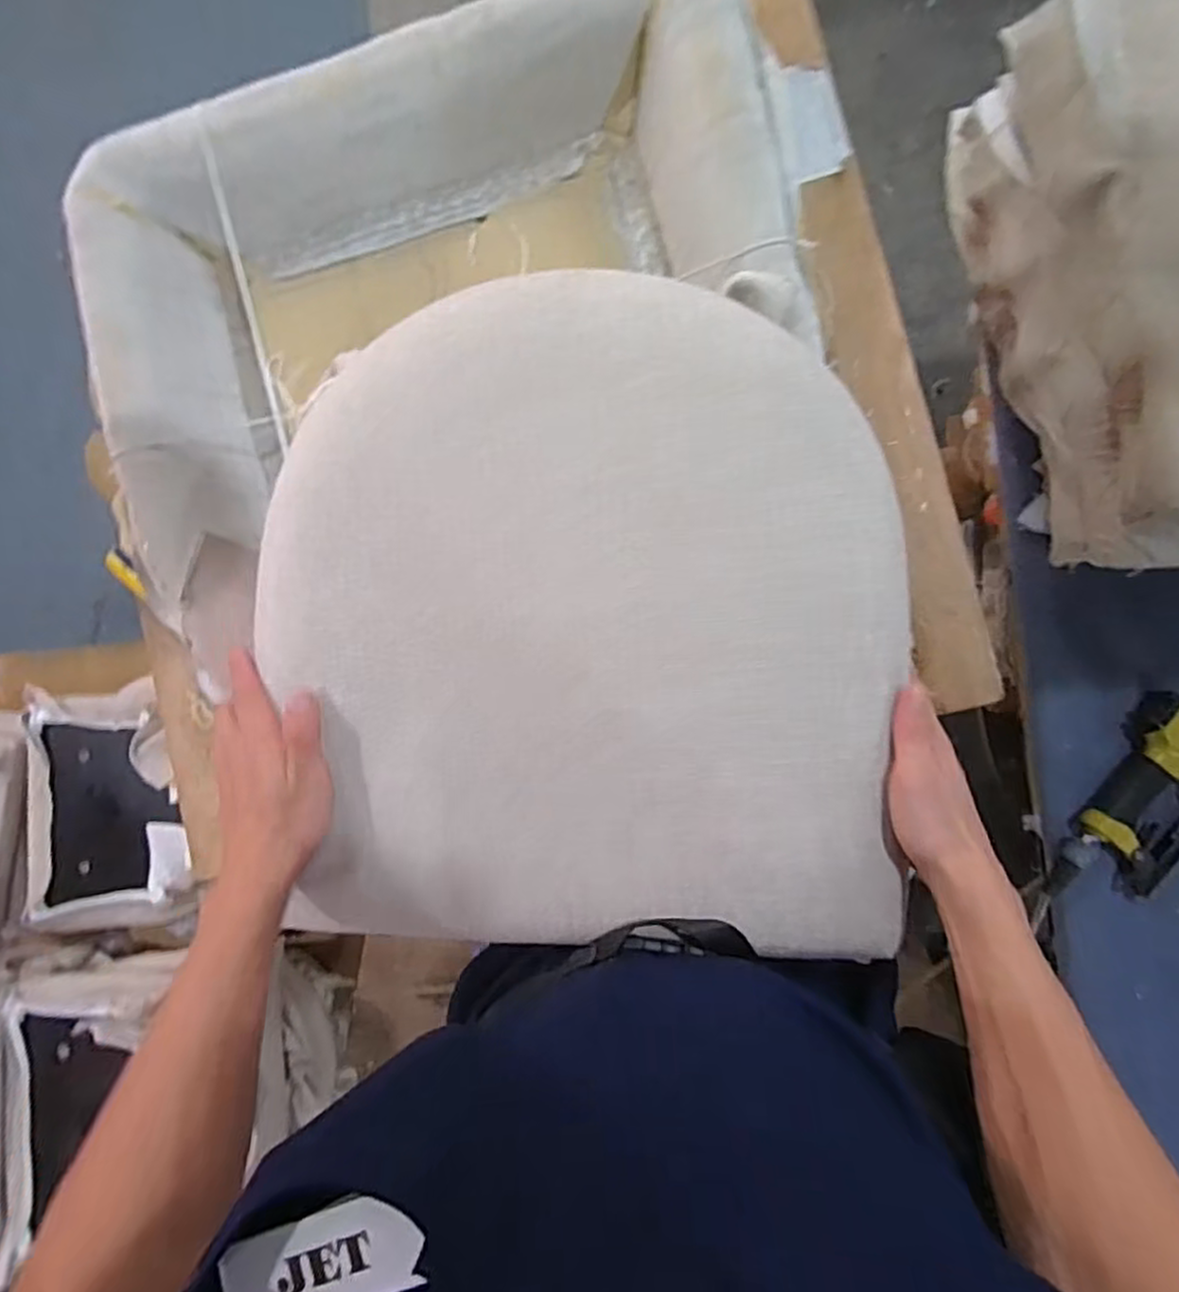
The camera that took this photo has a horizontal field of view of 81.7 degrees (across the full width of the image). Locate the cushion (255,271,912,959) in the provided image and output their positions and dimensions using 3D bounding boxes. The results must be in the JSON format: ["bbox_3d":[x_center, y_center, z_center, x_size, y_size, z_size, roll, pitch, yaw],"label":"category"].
[{"bbox_3d":[-0.010,-0.016,0.441,0.403,0.048,0.415,1,88,9],"label":"cushion"}]

